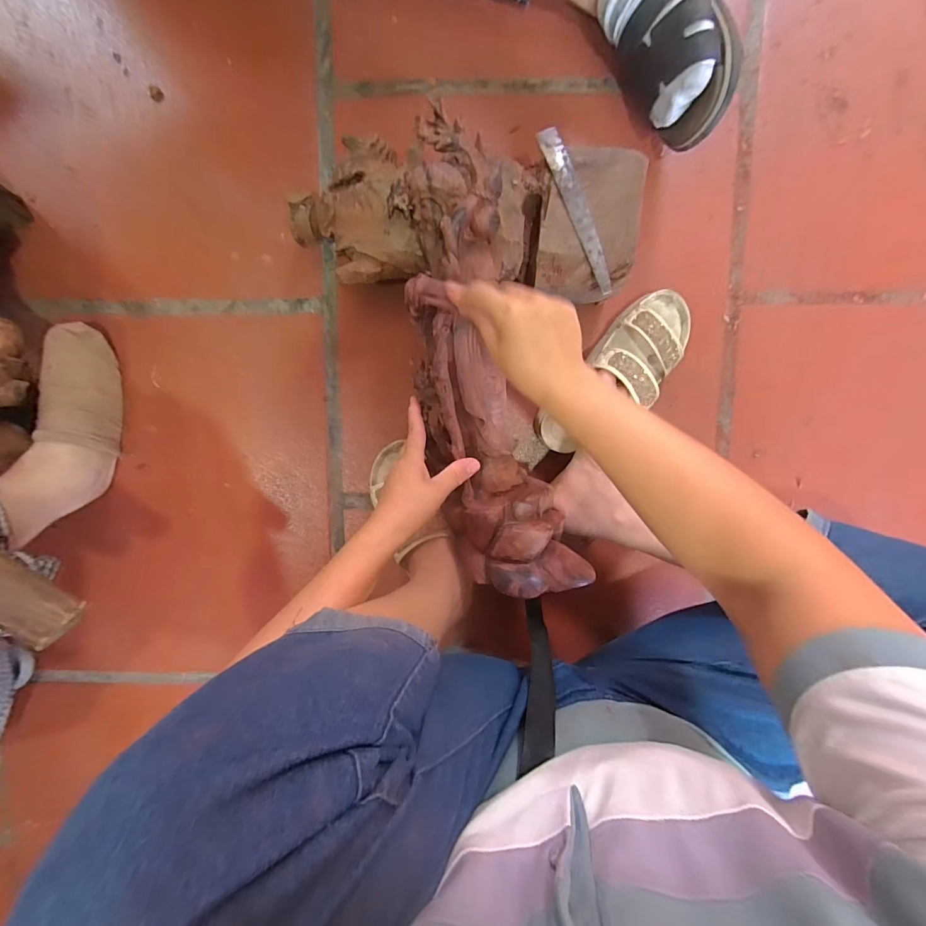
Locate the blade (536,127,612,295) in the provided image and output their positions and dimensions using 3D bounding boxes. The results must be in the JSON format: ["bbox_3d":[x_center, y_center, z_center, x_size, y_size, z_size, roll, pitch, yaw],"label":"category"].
[{"bbox_3d":[0.121,-0.260,0.423,0.022,0.006,0.171,-25,96,4],"label":"blade"}]

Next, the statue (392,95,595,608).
[{"bbox_3d":[0.017,-0.074,0.402,0.122,0.081,0.413,-12,100,3],"label":"statue"}]

